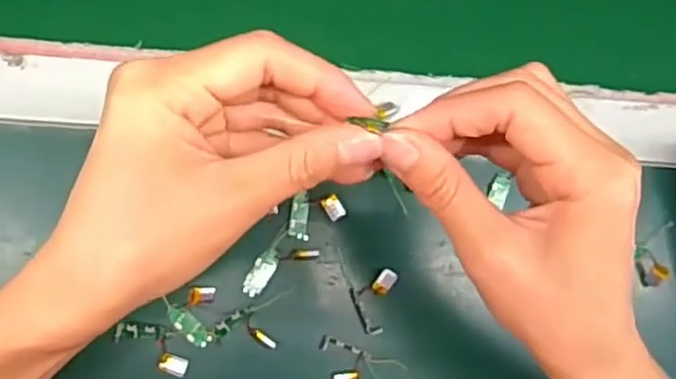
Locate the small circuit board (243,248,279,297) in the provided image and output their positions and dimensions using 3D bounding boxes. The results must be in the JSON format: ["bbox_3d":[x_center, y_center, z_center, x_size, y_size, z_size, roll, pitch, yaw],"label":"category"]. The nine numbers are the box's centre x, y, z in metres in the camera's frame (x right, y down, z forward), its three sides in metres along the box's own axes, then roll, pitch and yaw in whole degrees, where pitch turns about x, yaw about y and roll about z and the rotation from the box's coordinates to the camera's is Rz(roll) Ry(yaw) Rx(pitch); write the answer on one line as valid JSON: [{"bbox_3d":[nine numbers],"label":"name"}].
[{"bbox_3d":[-0.045,0.048,0.400,0.012,0.004,0.029,33,82,-3],"label":"small circuit board"}]

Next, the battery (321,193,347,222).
[{"bbox_3d":[-0.002,0.011,0.410,0.011,0.004,0.015,-31,88,-9],"label":"battery"}]

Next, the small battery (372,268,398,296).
[{"bbox_3d":[0.028,0.056,0.409,0.010,0.004,0.016,37,81,-1],"label":"small battery"}]

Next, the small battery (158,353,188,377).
[{"bbox_3d":[-0.094,0.101,0.391,0.016,0.004,0.011,20,82,-4],"label":"small battery"}]

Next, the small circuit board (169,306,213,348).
[{"bbox_3d":[-0.086,0.079,0.394,0.030,0.004,0.011,45,81,-2],"label":"small circuit board"}]

